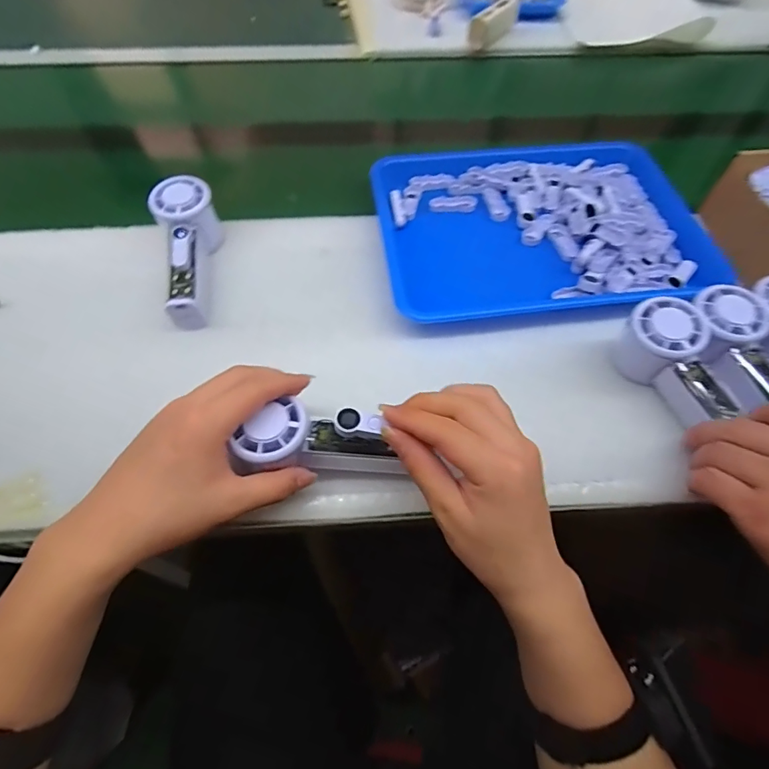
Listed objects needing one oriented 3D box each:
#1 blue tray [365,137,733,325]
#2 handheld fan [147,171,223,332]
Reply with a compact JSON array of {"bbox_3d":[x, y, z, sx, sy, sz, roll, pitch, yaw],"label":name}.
[{"bbox_3d":[0.170,-0.178,0.503,0.344,0.027,0.255,-5,58,-4],"label":"blue tray"},{"bbox_3d":[-0.197,-0.129,0.459,0.057,0.052,0.162,-7,71,-5],"label":"handheld fan"}]

